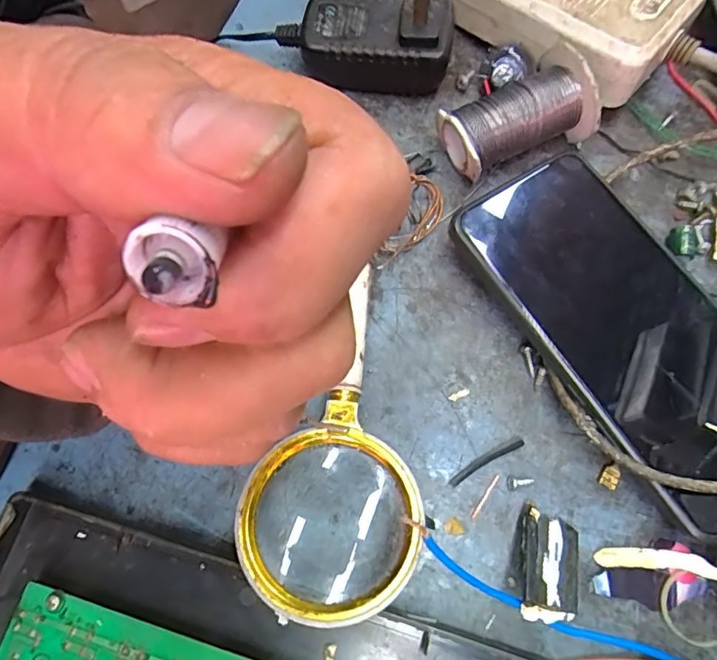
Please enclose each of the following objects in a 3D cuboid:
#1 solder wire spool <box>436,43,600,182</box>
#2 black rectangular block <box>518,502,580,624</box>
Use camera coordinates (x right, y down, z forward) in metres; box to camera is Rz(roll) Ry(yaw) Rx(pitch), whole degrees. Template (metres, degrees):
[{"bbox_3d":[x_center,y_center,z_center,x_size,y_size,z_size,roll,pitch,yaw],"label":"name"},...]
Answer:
[{"bbox_3d":[0.073,-0.099,0.243,0.069,0.034,0.041,-21,74,-4],"label":"solder wire spool"},{"bbox_3d":[0.071,0.089,0.196,0.025,0.009,0.039,26,52,-10],"label":"black rectangular block"}]

